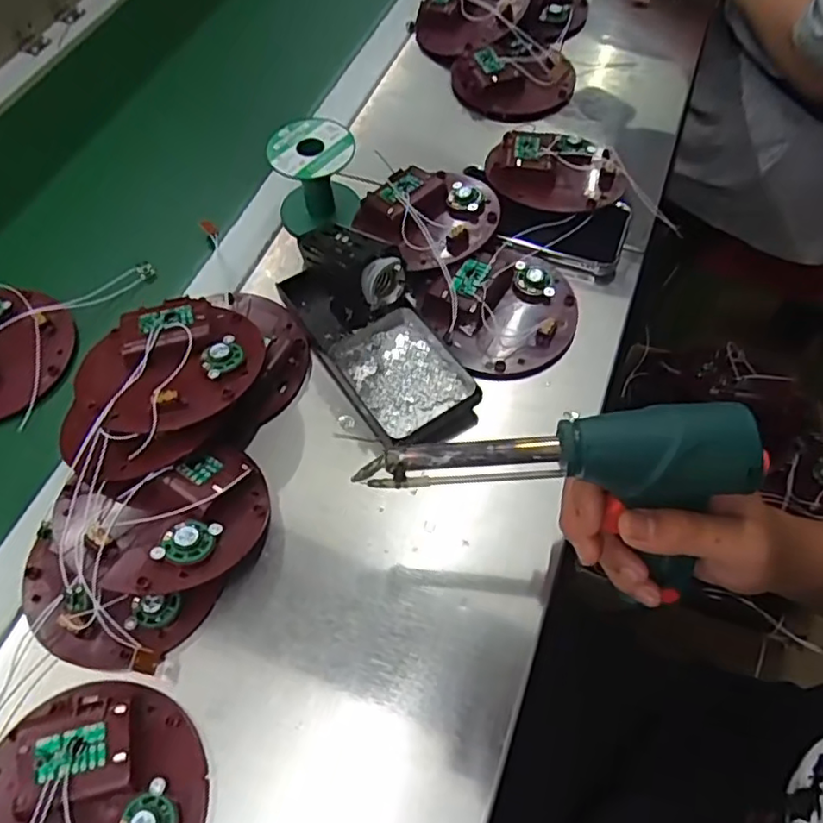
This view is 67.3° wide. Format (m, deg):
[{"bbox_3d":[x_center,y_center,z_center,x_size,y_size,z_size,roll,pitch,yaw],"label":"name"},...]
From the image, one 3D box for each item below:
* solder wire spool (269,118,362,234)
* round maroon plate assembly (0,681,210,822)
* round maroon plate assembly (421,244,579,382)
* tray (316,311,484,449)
[{"bbox_3d":[-0.080,-0.192,0.516,0.067,0.076,0.065,0,61,1],"label":"solder wire spool"},{"bbox_3d":[-0.172,0.205,0.317,0.122,0.022,0.115,-8,61,-4],"label":"round maroon plate assembly"},{"bbox_3d":[0.075,-0.078,0.475,0.112,0.034,0.102,0,61,1],"label":"round maroon plate assembly"},{"bbox_3d":[-0.007,-0.024,0.441,0.077,0.021,0.110,-31,65,-15],"label":"tray"}]

